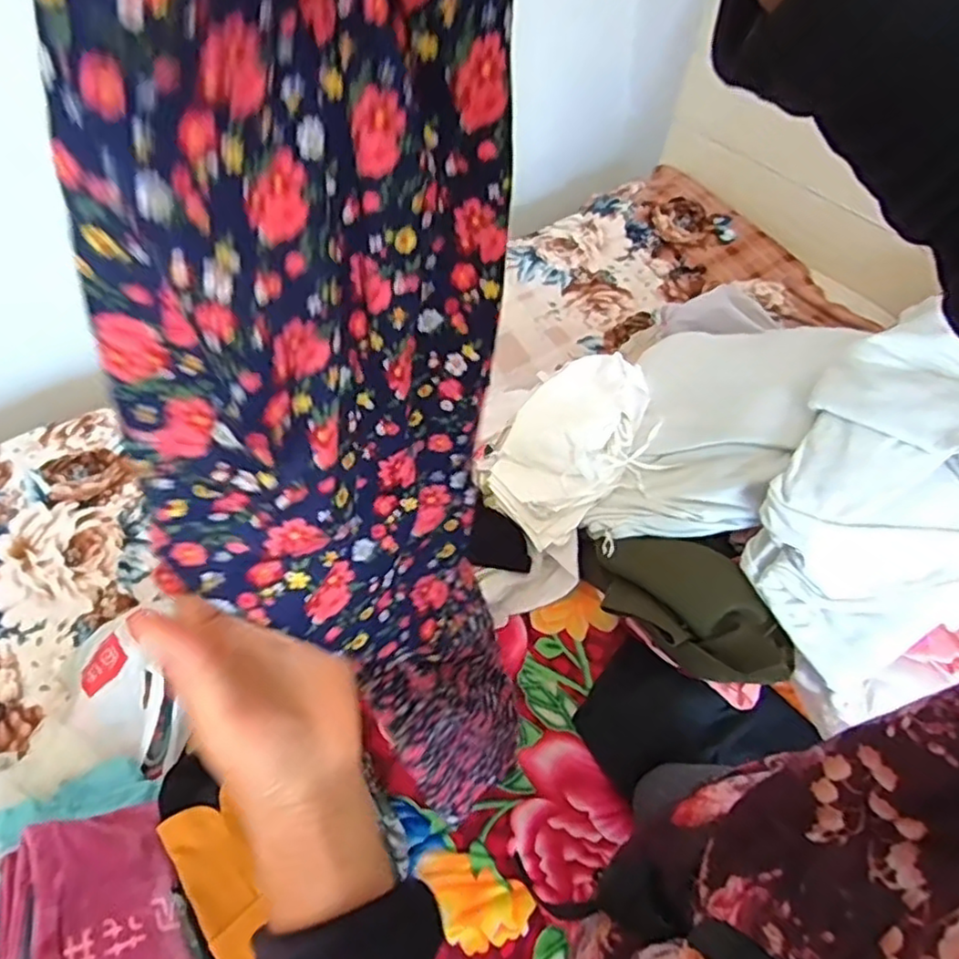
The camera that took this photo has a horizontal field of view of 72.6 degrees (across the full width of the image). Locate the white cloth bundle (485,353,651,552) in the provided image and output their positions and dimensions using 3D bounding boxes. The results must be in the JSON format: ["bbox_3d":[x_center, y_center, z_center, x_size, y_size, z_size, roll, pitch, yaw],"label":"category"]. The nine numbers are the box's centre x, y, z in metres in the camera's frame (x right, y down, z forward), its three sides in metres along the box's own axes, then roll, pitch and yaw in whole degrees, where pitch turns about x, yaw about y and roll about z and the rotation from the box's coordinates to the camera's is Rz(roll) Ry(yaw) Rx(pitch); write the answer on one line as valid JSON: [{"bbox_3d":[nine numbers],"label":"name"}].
[{"bbox_3d":[0.159,-0.069,1.127,0.213,0.080,0.343,37,64,27],"label":"white cloth bundle"}]

